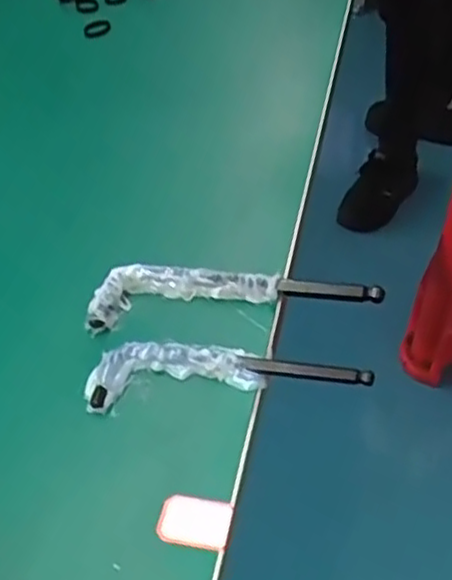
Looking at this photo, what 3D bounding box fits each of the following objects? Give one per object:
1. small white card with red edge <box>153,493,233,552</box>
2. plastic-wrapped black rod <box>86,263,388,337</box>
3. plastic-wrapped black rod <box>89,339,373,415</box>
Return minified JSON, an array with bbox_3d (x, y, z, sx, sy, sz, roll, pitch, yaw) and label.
[{"bbox_3d":[-0.015,0.114,0.357,0.036,0.005,0.024,7,49,14],"label":"small white card with red edge"},{"bbox_3d":[0.003,-0.001,0.454,0.177,0.016,0.039,-4,47,4],"label":"plastic-wrapped black rod"},{"bbox_3d":[0.000,0.046,0.412,0.159,0.013,0.039,-3,47,5],"label":"plastic-wrapped black rod"}]

